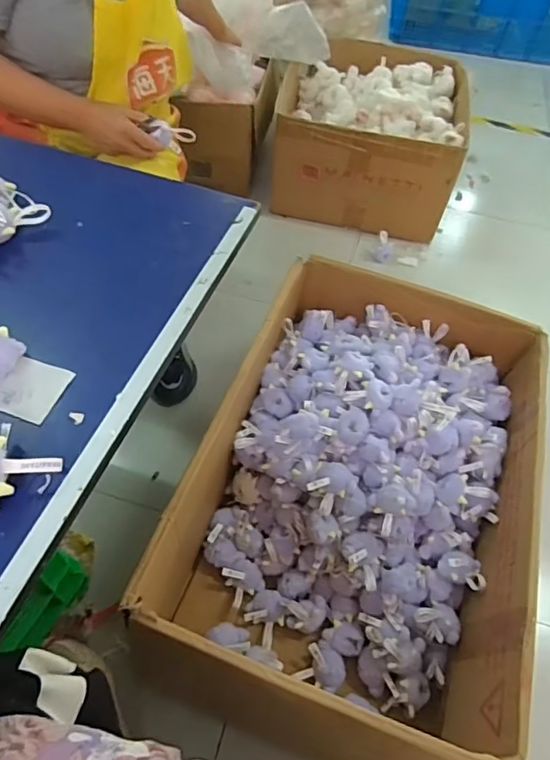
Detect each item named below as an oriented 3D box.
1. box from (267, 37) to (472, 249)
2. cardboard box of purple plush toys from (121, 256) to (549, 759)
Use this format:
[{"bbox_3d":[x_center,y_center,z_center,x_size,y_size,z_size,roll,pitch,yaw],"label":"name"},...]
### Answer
[{"bbox_3d":[0.272,-0.736,1.586,0.535,0.272,0.558,9,53,1],"label":"box"},{"bbox_3d":[0.148,0.177,0.890,0.490,0.283,0.741,22,54,11],"label":"cardboard box of purple plush toys"}]

